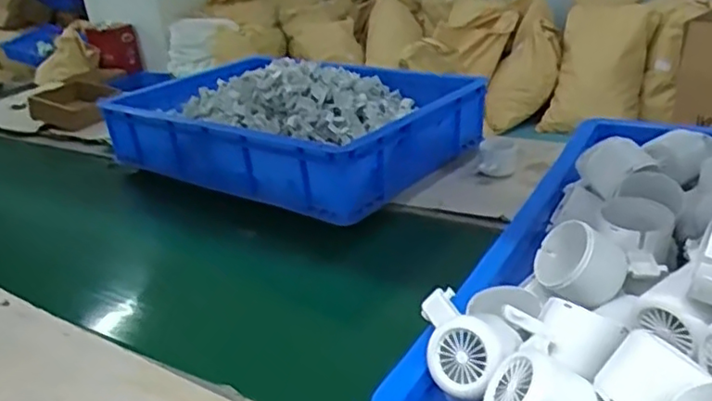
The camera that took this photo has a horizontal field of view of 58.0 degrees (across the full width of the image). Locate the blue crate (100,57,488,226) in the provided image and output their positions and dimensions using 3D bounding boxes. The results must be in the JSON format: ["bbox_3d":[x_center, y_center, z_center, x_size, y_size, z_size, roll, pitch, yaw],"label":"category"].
[{"bbox_3d":[-0.123,-0.149,1.123,0.577,0.145,0.428,13,32,33],"label":"blue crate"}]

